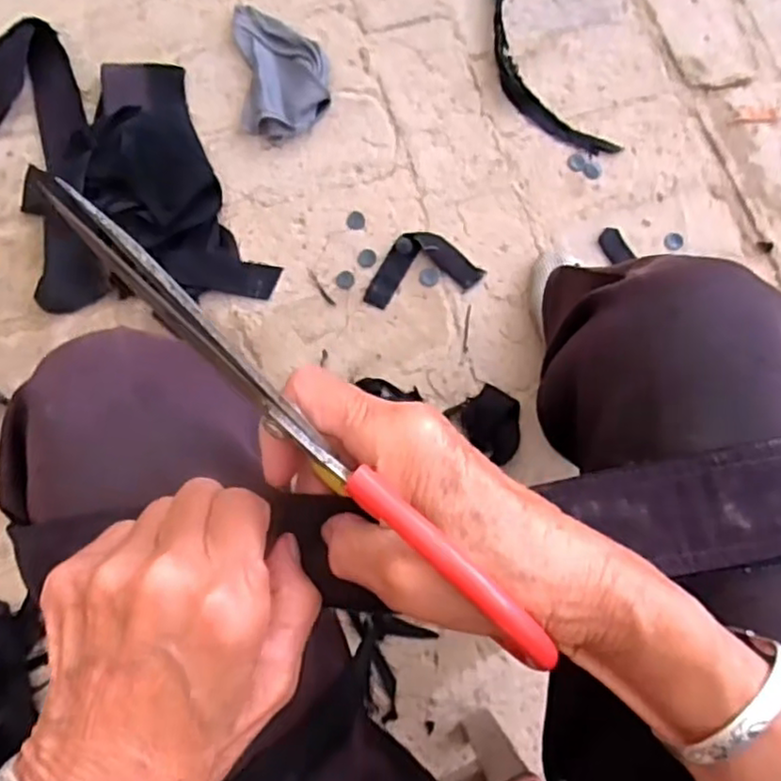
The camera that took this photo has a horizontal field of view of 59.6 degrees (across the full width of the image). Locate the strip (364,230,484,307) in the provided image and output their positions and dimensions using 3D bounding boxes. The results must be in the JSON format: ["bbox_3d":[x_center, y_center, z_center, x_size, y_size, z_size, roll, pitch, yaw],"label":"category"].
[{"bbox_3d":[0.035,-0.144,0.786,0.134,0.016,0.075,-12,78,-3],"label":"strip"}]

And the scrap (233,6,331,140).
[{"bbox_3d":[-0.133,-0.400,0.840,0.109,0.035,0.185,-6,78,-2],"label":"scrap"}]

